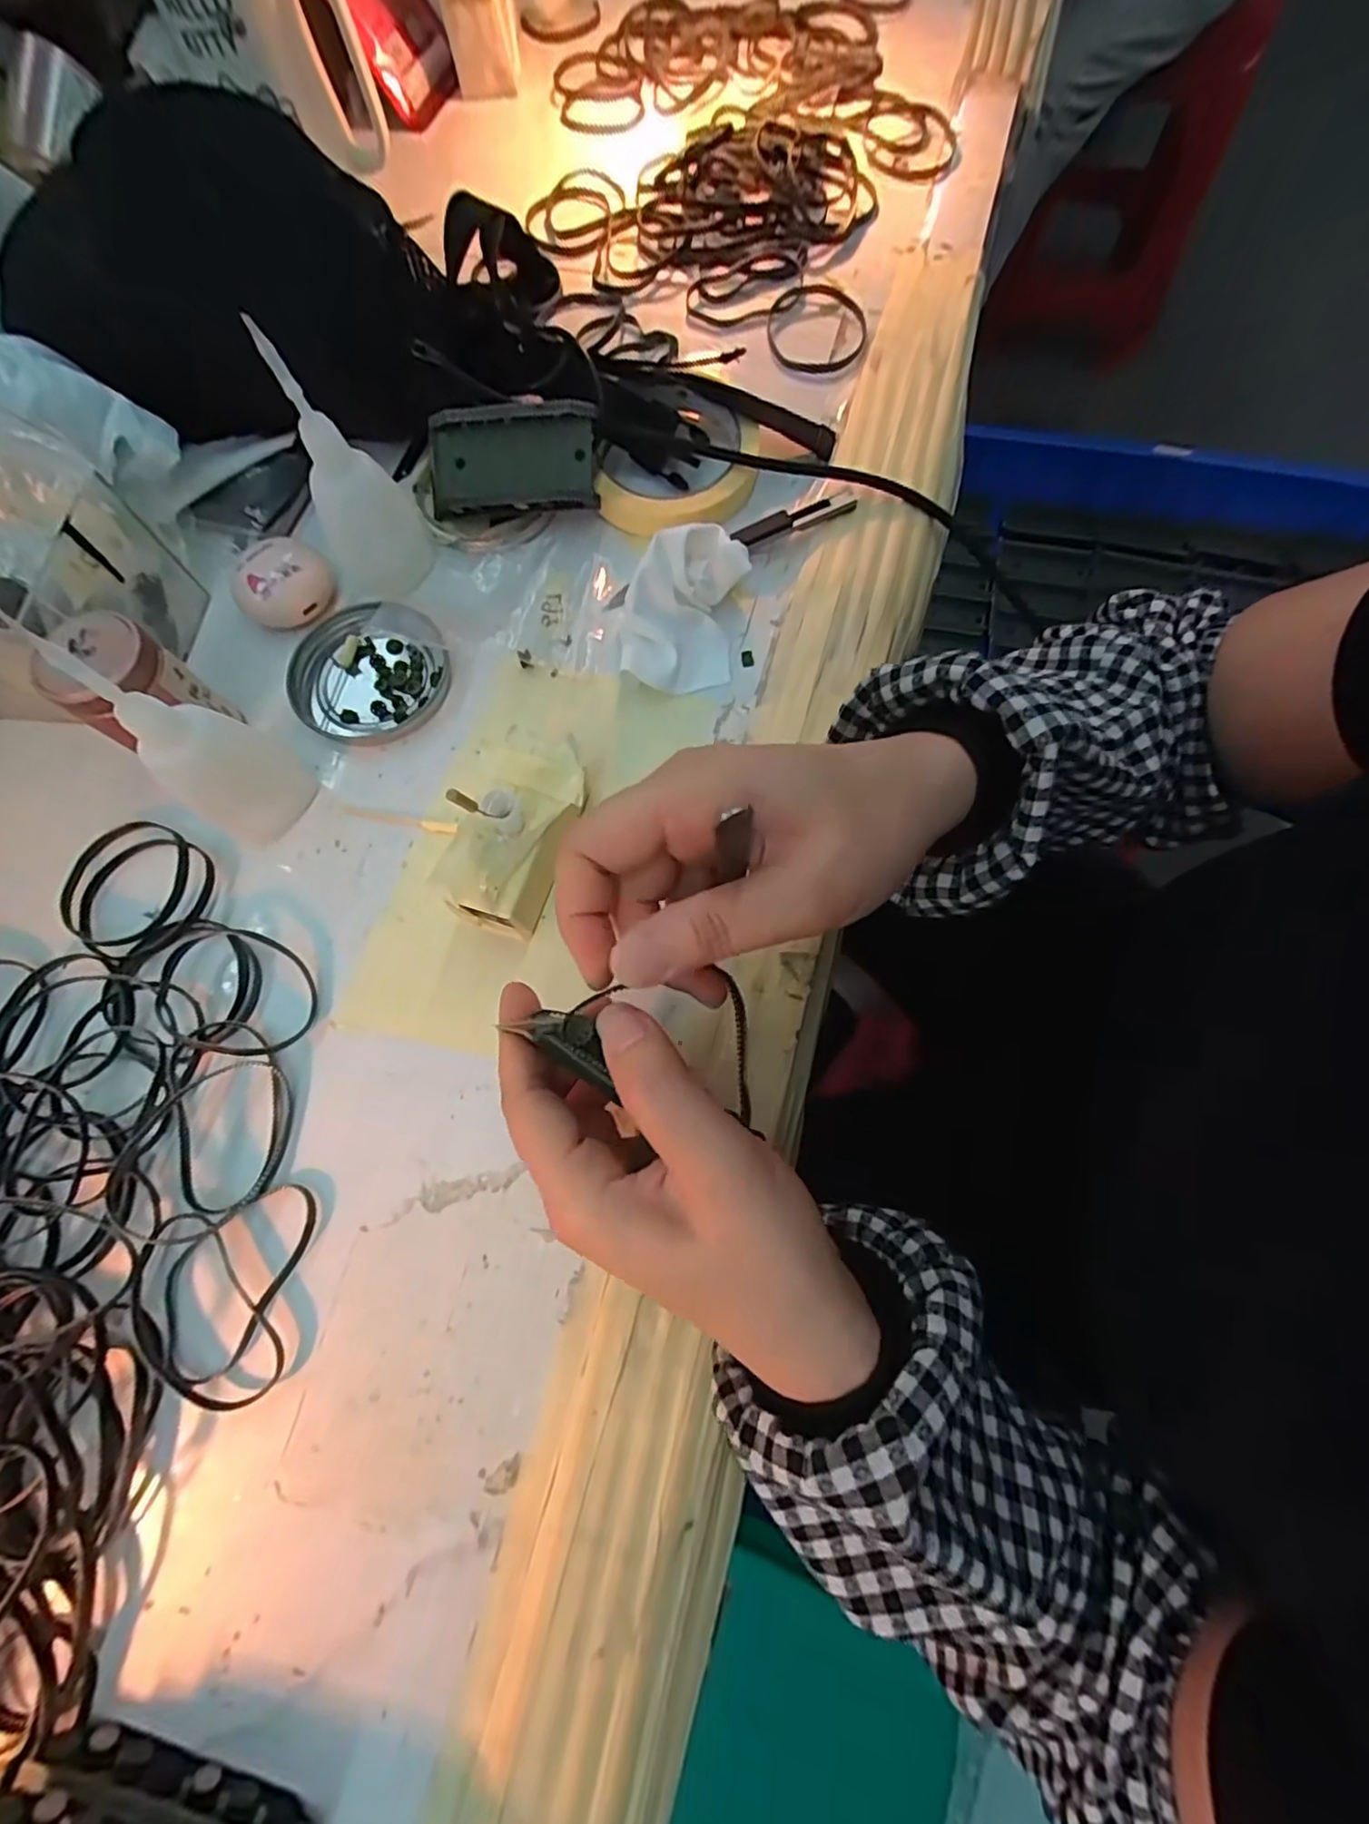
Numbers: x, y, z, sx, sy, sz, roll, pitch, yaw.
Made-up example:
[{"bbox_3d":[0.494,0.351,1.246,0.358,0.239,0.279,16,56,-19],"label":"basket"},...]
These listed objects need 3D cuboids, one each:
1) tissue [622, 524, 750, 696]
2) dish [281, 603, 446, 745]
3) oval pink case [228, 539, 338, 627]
[{"bbox_3d":[-0.001,-0.148,0.307,0.057,0.033,0.073,2,72,4],"label":"tissue"},{"bbox_3d":[-0.159,-0.122,0.318,0.078,0.007,0.075,-1,72,3],"label":"dish"},{"bbox_3d":[-0.207,-0.170,0.327,0.043,0.020,0.047,38,78,14],"label":"oval pink case"}]

